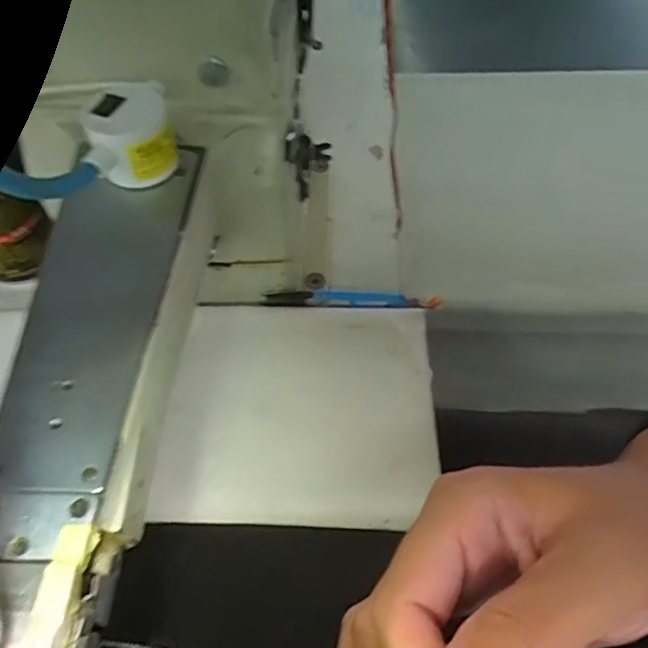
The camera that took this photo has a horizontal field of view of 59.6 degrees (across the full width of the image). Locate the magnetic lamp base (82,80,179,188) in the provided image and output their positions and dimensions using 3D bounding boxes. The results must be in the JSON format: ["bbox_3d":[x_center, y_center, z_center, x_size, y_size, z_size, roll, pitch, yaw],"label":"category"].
[{"bbox_3d":[-0.087,-0.084,0.258,0.037,0.036,0.031,-12,58,-5],"label":"magnetic lamp base"}]

